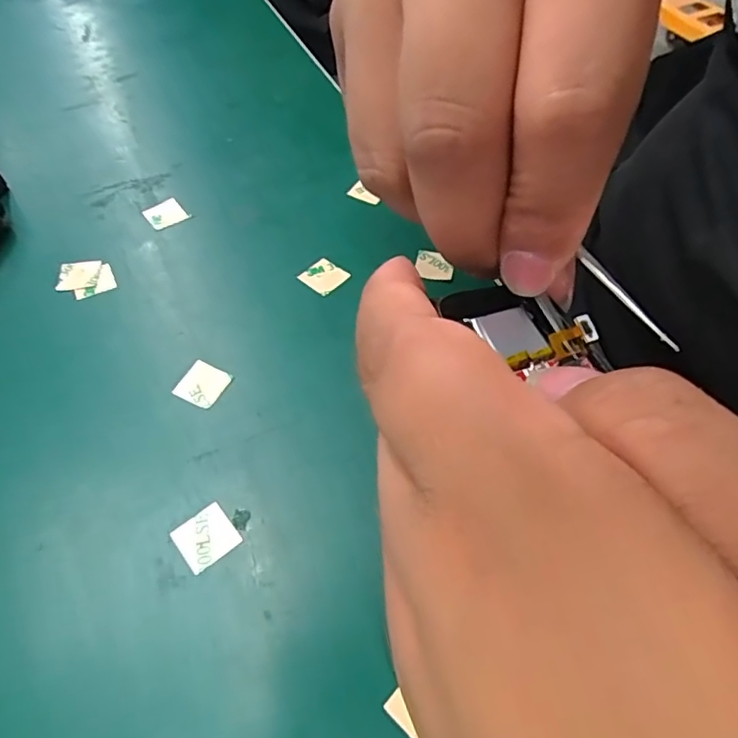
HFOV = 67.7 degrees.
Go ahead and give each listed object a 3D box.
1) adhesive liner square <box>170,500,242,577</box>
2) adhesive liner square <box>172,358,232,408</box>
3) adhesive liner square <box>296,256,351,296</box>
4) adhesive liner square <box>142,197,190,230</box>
[{"bbox_3d":[-0.047,0.048,0.157,0.016,0.004,0.015,-34,62,-21],"label":"adhesive liner square"},{"bbox_3d":[-0.057,0.005,0.188,0.015,0.004,0.015,24,60,12],"label":"adhesive liner square"},{"bbox_3d":[-0.018,-0.037,0.218,0.015,0.004,0.015,39,65,22],"label":"adhesive liner square"},{"bbox_3d":[-0.089,-0.068,0.240,0.016,0.004,0.015,-33,70,-18],"label":"adhesive liner square"}]

